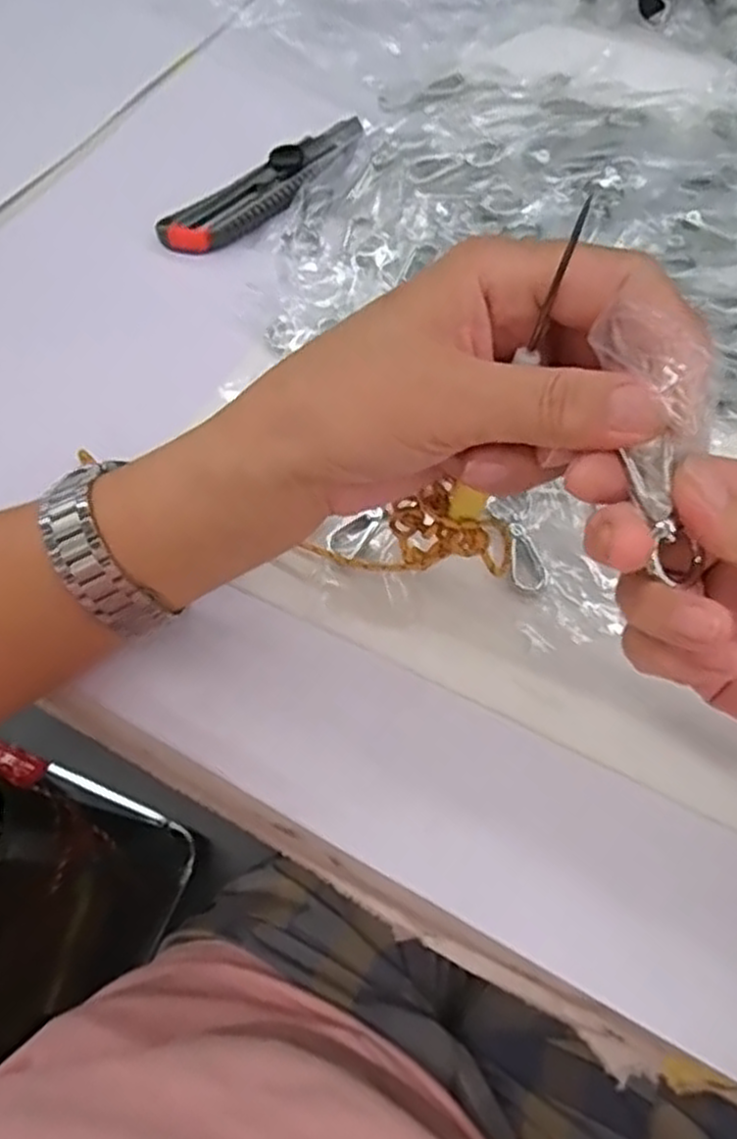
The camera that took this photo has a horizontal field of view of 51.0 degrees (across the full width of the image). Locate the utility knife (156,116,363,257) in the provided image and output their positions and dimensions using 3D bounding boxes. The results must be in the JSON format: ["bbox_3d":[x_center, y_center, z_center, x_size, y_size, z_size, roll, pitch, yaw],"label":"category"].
[{"bbox_3d":[-0.059,-0.239,0.475,0.153,0.013,0.037,-41,70,-17],"label":"utility knife"}]

